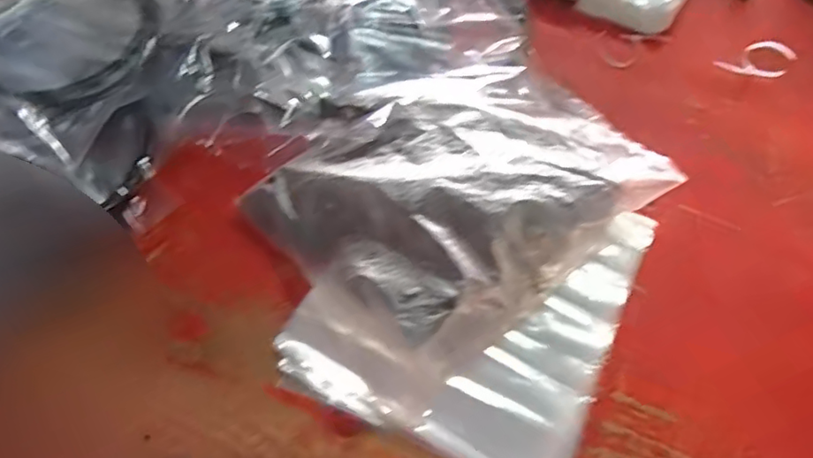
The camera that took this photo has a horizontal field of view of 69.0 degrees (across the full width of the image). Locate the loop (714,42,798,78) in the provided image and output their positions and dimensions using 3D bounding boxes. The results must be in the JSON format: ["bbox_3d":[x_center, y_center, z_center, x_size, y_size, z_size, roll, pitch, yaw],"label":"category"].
[{"bbox_3d":[0.434,-0.204,0.725,0.096,0.006,0.052,-23,63,-14],"label":"loop"}]

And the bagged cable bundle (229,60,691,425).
[{"bbox_3d":[0.037,-0.033,0.594,0.426,0.062,0.280,-35,67,-19],"label":"bagged cable bundle"}]

